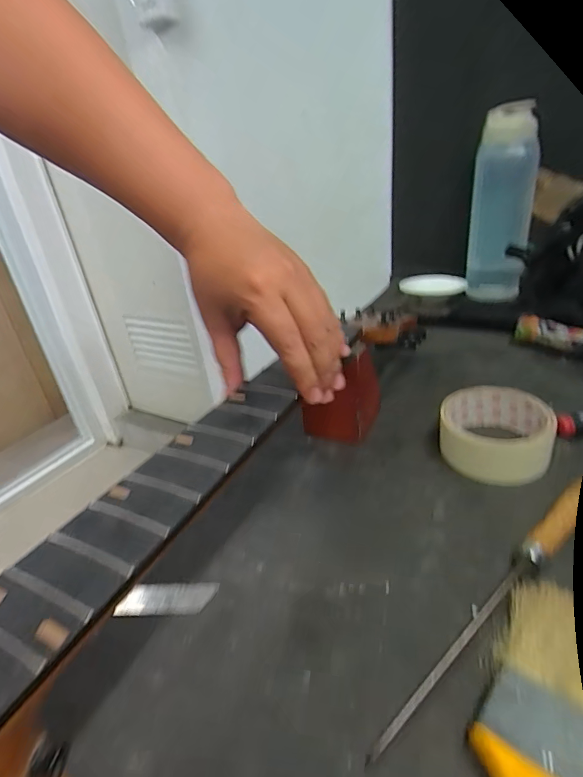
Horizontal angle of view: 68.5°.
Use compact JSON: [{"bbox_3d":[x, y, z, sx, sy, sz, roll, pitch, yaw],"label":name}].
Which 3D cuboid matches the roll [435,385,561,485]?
[{"bbox_3d":[0.177,0.038,0.373,0.085,0.041,0.085,-6,28,3],"label":"roll"}]

